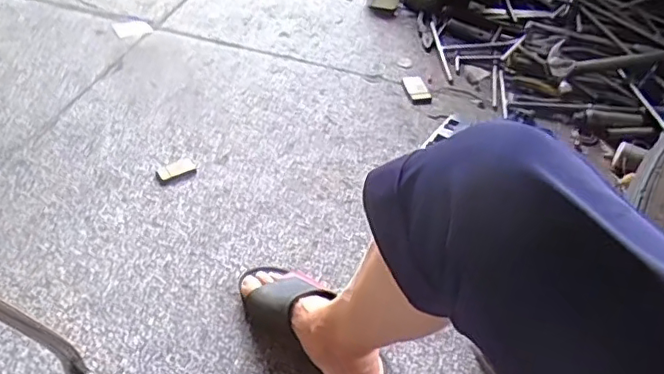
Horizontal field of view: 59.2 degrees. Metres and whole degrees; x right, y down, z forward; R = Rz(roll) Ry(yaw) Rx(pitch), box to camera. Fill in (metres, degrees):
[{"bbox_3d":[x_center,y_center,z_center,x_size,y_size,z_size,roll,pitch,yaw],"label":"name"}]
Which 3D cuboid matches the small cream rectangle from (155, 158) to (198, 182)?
[{"bbox_3d":[-0.250,-0.028,0.944,0.059,0.013,0.031,-21,50,-26],"label":"small cream rectangle"}]

